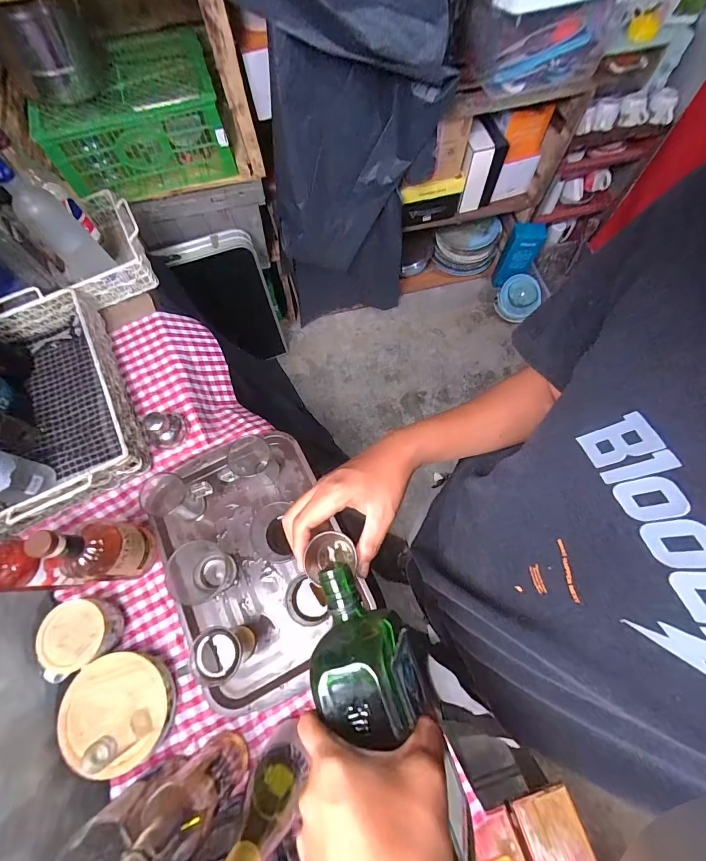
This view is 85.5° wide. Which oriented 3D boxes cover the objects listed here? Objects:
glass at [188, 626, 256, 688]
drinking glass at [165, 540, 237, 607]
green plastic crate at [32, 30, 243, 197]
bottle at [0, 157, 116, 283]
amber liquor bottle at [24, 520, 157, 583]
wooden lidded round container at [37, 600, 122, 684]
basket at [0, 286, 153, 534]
[{"bbox_3d":[-0.195,0.334,0.580,0.065,0.119,0.069,0,69,1],"label":"glass"},{"bbox_3d":[-0.254,0.240,0.643,0.085,0.084,0.089,0,69,1],"label":"drinking glass"},{"bbox_3d":[-0.534,-0.774,0.949,0.389,0.194,0.268,-17,70,-5],"label":"green plastic crate"},{"bbox_3d":[-0.547,-0.382,0.688,0.074,0.285,0.081,-43,74,-14],"label":"bottle"},{"bbox_3d":[-0.388,0.182,0.586,0.089,0.223,0.092,0,69,1],"label":"amber liquor bottle"},{"bbox_3d":[-0.428,0.321,0.605,0.093,0.070,0.095,0,69,1],"label":"wooden lidded round container"},{"bbox_3d":[-0.549,-0.058,0.693,0.236,0.100,0.430,-24,70,-8],"label":"basket"}]

